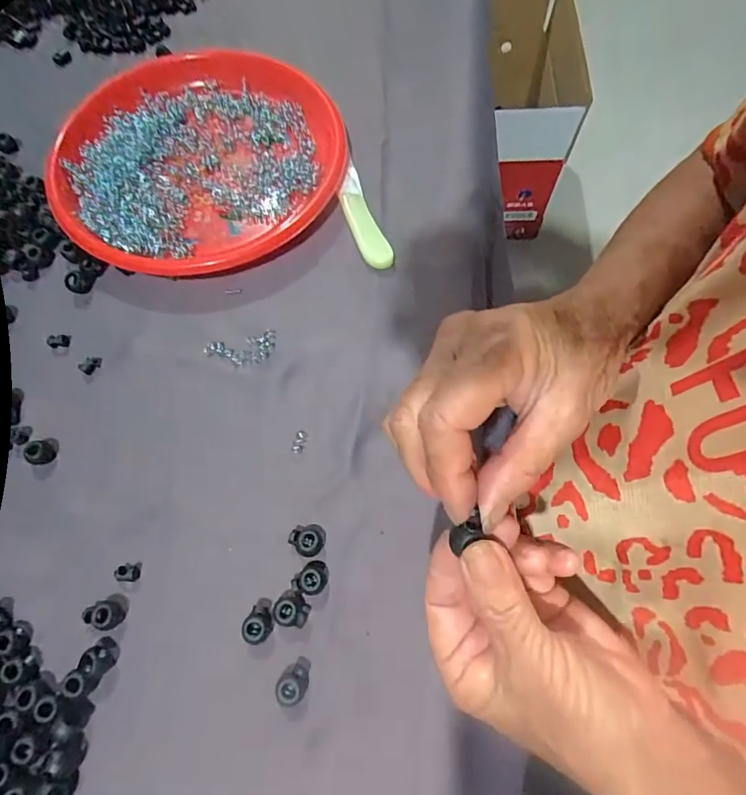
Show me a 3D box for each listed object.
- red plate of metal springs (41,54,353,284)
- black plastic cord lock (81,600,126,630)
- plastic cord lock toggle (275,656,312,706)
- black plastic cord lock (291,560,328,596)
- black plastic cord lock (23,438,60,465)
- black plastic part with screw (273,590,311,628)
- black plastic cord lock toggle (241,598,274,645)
[{"bbox_3d":[-0.138,-0.188,0.393,0.226,0.025,0.214,0,69,0],"label":"red plate of metal springs"},{"bbox_3d":[-0.153,0.123,0.279,0.020,0.010,0.014,9,69,3],"label":"black plastic cord lock"},{"bbox_3d":[-0.042,0.152,0.265,0.015,0.010,0.023,29,71,11],"label":"plastic cord lock toggle"},{"bbox_3d":[-0.035,0.105,0.285,0.017,0.012,0.021,36,73,13],"label":"black plastic cord lock"},{"bbox_3d":[-0.211,0.034,0.314,0.014,0.010,0.018,21,70,8],"label":"black plastic cord lock"},{"bbox_3d":[-0.046,0.120,0.278,0.019,0.009,0.018,0,69,0],"label":"black plastic part with screw"},{"bbox_3d":[-0.063,0.125,0.276,0.015,0.010,0.023,16,69,6],"label":"black plastic cord lock toggle"}]

